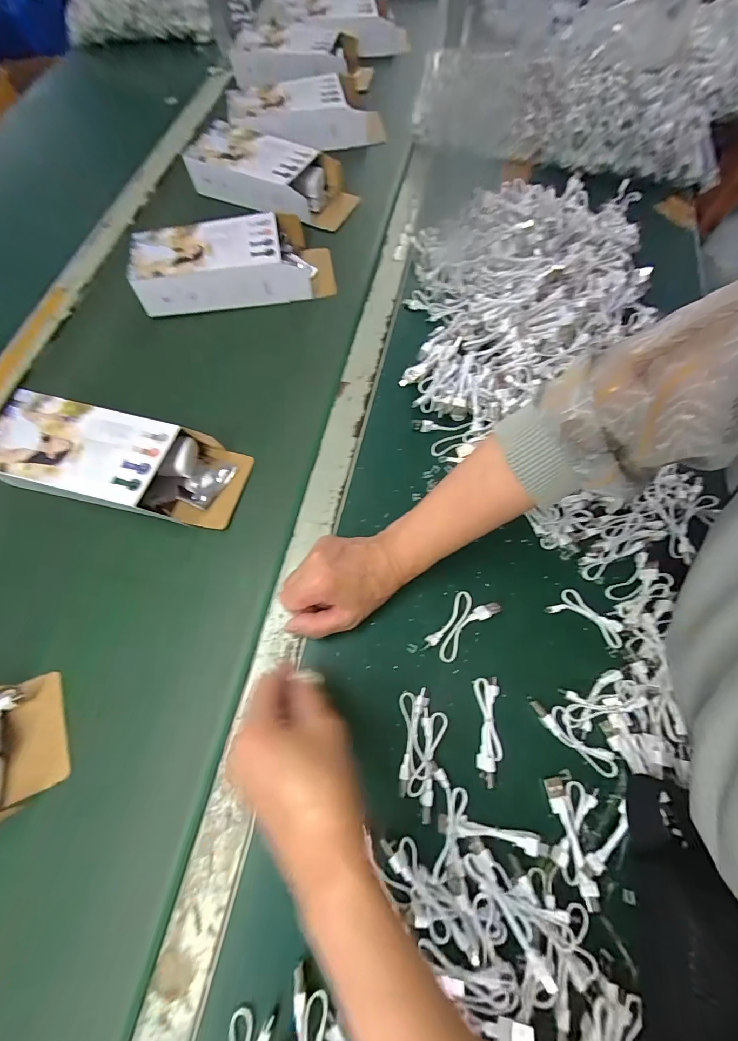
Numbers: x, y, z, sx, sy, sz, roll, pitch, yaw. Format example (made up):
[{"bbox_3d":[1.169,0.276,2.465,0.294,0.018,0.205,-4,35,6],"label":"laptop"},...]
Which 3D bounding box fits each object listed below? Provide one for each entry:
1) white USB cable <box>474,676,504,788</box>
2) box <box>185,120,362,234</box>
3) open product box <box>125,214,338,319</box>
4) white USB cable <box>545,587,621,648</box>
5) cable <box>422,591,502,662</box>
[{"bbox_3d":[0.100,0.174,0.327,0.021,0.013,0.079,3,67,3],"label":"white USB cable"},{"bbox_3d":[-0.155,-0.541,0.611,0.254,0.058,0.111,21,70,11],"label":"box"},{"bbox_3d":[-0.183,-0.356,0.533,0.258,0.057,0.115,-11,67,-2],"label":"open product box"},{"bbox_3d":[0.202,0.087,0.362,0.067,0.009,0.031,28,71,13],"label":"white USB cable"},{"bbox_3d":[0.085,0.096,0.360,0.037,0.012,0.071,37,73,16],"label":"cable"}]

